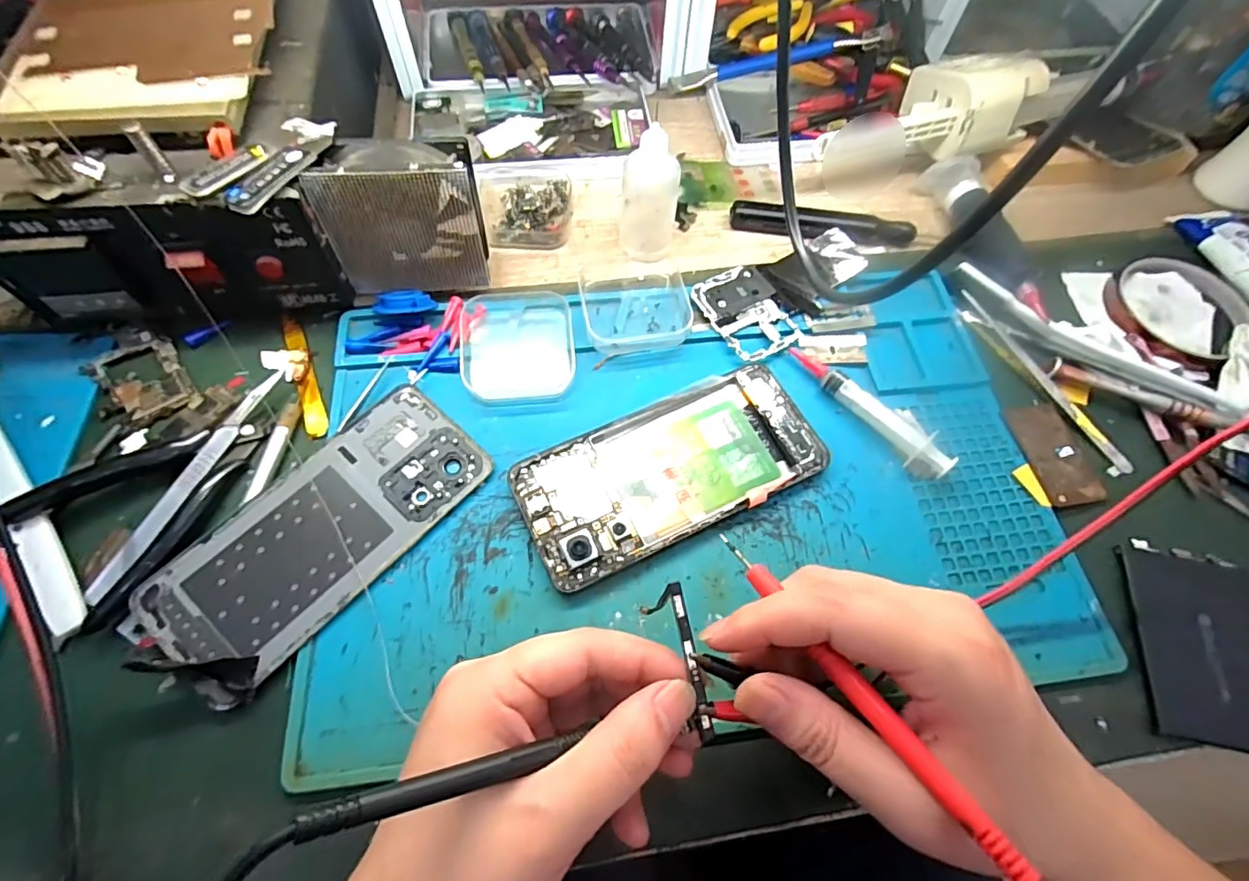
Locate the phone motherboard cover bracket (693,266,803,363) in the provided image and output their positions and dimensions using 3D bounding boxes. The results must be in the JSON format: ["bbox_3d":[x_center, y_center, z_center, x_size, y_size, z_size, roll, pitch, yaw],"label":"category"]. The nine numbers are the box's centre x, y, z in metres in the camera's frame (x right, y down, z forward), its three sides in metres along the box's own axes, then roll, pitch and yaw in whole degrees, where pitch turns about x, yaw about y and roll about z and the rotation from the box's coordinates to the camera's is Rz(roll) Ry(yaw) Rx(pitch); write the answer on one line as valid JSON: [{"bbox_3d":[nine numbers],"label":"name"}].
[{"bbox_3d":[0.076,-0.080,0.338,0.049,0.004,0.064,-25,68,-14],"label":"phone motherboard cover bracket"}]

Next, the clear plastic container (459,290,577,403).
[{"bbox_3d":[-0.062,-0.056,0.324,0.063,0.018,0.074,-7,65,-6],"label":"clear plastic container"}]

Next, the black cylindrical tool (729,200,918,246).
[{"bbox_3d":[0.137,-0.150,0.385,0.124,0.017,0.017,7,65,1],"label":"black cylindrical tool"}]

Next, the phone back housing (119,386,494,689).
[{"bbox_3d":[-0.144,0.042,0.268,0.071,0.009,0.159,39,69,14],"label":"phone back housing"}]

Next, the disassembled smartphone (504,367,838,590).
[{"bbox_3d":[0.025,0.014,0.291,0.157,0.008,0.072,-23,68,-13],"label":"disassembled smartphone"}]

